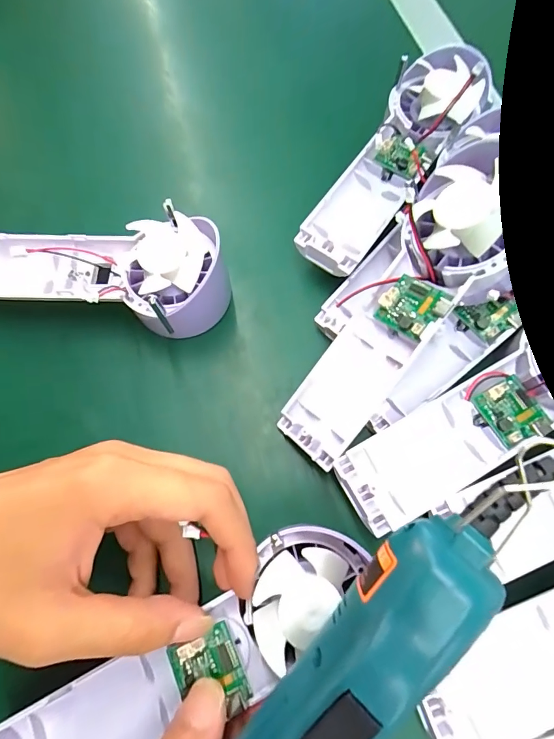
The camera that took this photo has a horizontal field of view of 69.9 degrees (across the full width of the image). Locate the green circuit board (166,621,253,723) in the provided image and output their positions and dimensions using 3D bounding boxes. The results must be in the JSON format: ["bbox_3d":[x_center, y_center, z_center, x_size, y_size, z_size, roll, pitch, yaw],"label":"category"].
[{"bbox_3d":[-0.028,0.130,0.166,0.027,0.007,0.032,-25,72,-8],"label":"green circuit board"}]

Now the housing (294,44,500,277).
[{"bbox_3d":[0.079,-0.136,0.263,0.062,0.043,0.180,31,74,11],"label":"housing"}]

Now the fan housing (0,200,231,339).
[{"bbox_3d":[-0.115,-0.062,0.235,0.170,0.044,0.058,7,71,3],"label":"fan housing"}]

